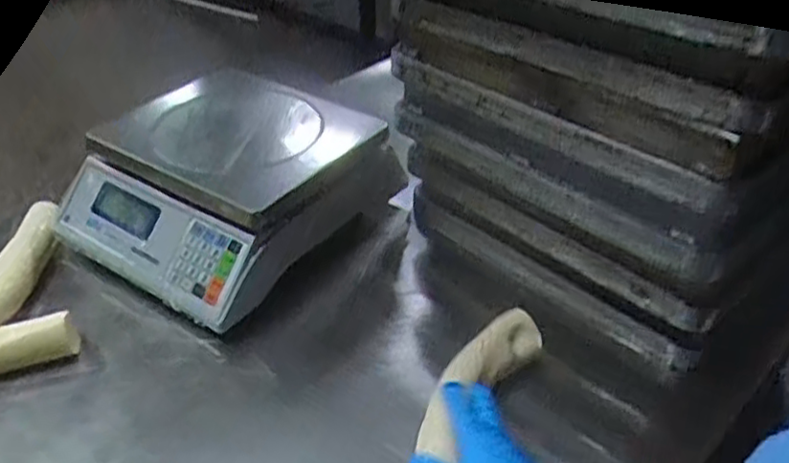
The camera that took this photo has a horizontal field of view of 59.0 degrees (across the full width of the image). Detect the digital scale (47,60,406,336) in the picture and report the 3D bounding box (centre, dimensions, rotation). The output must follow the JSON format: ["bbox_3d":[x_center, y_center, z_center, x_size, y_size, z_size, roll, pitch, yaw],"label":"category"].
[{"bbox_3d":[-0.190,-0.043,0.820,0.266,0.139,0.303,24,45,30],"label":"digital scale"}]

